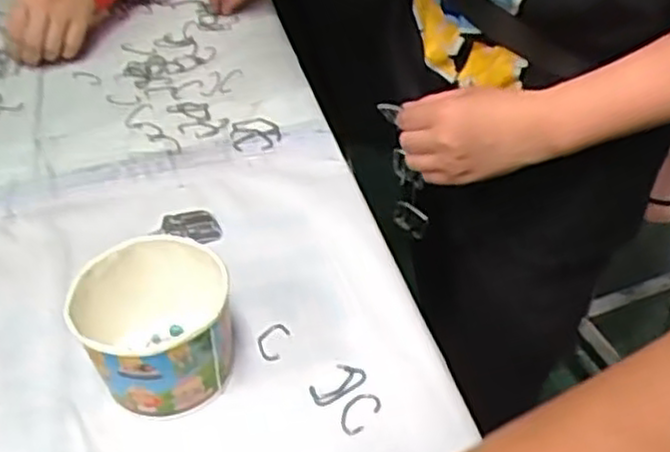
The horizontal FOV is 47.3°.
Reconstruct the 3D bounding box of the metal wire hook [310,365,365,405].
[{"bbox_3d":[0.003,0.099,0.478,0.036,0.004,0.021,-28,47,-26],"label":"metal wire hook"}]

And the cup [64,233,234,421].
[{"bbox_3d":[-0.110,0.066,0.472,0.094,0.075,0.089,-3,41,0],"label":"cup"}]

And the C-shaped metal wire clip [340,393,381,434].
[{"bbox_3d":[0.015,0.112,0.462,0.018,0.004,0.030,27,50,31],"label":"C-shaped metal wire clip"}]

